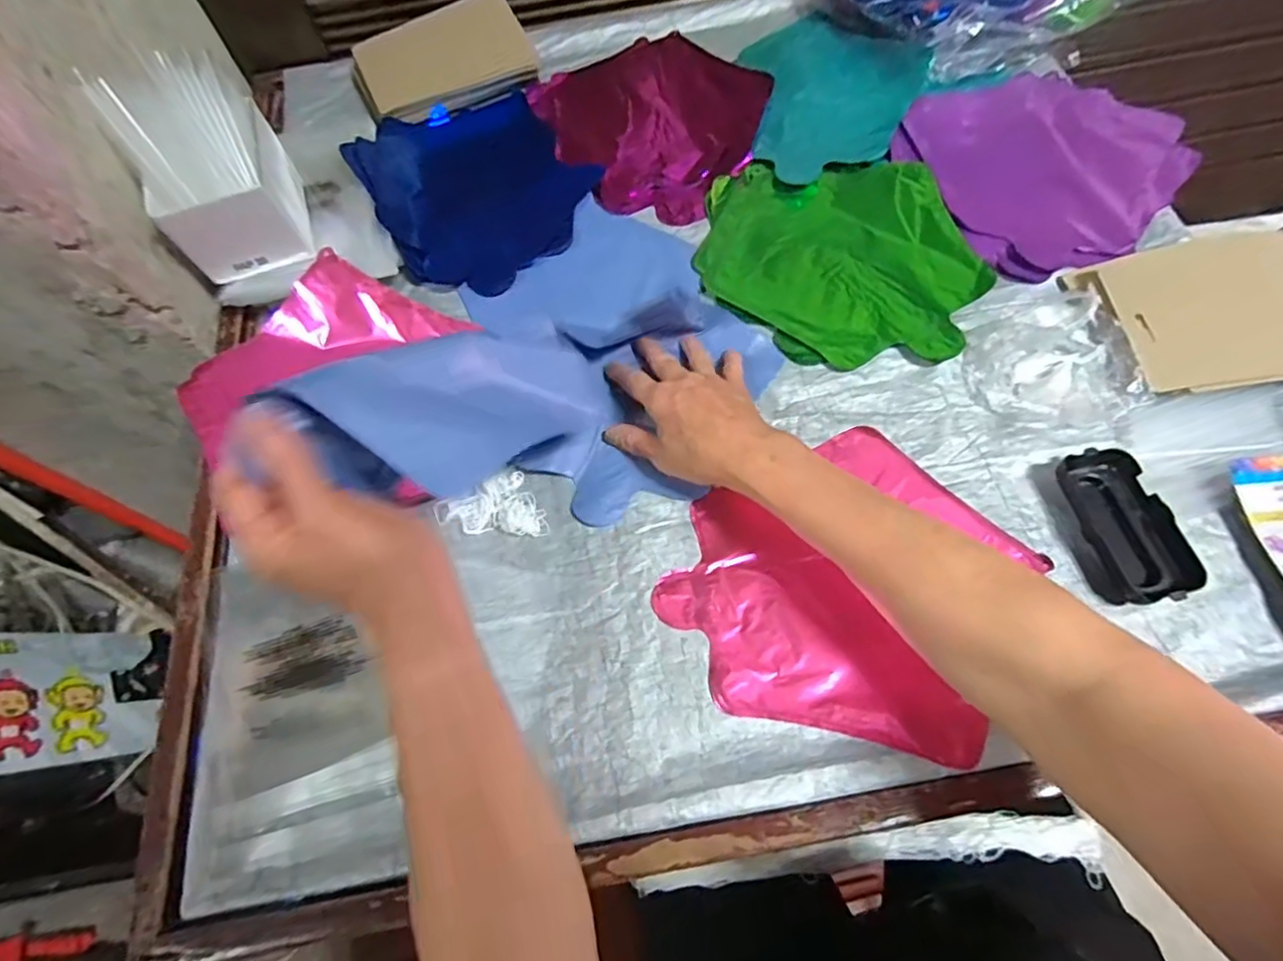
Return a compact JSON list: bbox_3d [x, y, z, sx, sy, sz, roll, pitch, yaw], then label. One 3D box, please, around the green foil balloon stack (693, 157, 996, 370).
[{"bbox_3d":[0.175,-0.208,0.555,0.231,0.020,0.230,1,65,3],"label":"green foil balloon stack"}]

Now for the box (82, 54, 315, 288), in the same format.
[{"bbox_3d":[-0.361,-0.261,0.522,0.100,0.128,0.116,-19,65,-6],"label":"box"}]

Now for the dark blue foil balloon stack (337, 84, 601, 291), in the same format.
[{"bbox_3d":[-0.166,-0.307,0.620,0.210,0.034,0.264,-30,67,-11],"label":"dark blue foil balloon stack"}]

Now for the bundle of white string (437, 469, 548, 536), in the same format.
[{"bbox_3d":[-0.117,0.027,0.471,0.078,0.012,0.055,-19,65,-6],"label":"bundle of white string"}]

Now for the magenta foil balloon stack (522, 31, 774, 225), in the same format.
[{"bbox_3d":[0.018,-0.397,0.660,0.225,0.017,0.264,-30,67,-11],"label":"magenta foil balloon stack"}]

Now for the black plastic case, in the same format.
[{"bbox_3d":[0.339,0.033,0.435,0.055,0.033,0.110,-12,65,-3],"label":"black plastic case"}]

